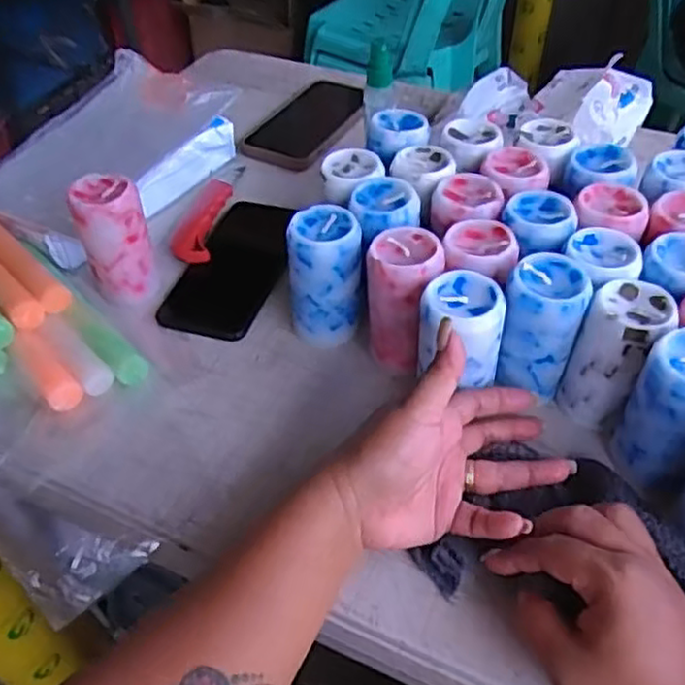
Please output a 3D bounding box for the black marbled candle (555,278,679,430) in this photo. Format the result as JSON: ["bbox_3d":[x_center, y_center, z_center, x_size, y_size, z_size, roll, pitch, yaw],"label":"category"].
[{"bbox_3d":[0.173,0.007,0.445,0.046,0.083,0.052,31,56,28],"label":"black marbled candle"}]

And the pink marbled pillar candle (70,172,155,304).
[{"bbox_3d":[-0.174,-0.079,0.545,0.048,0.095,0.043,-20,49,-14],"label":"pink marbled pillar candle"}]

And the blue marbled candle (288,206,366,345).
[{"bbox_3d":[-0.010,-0.047,0.512,0.049,0.092,0.047,2,47,6],"label":"blue marbled candle"}]

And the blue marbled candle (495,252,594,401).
[{"bbox_3d":[0.130,-0.009,0.459,0.048,0.087,0.051,12,49,15],"label":"blue marbled candle"}]

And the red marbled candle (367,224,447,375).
[{"bbox_3d":[0.043,-0.025,0.487,0.050,0.093,0.060,6,48,9],"label":"red marbled candle"}]

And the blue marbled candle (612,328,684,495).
[{"bbox_3d":[0.195,0.040,0.410,0.047,0.089,0.051,34,57,30],"label":"blue marbled candle"}]

